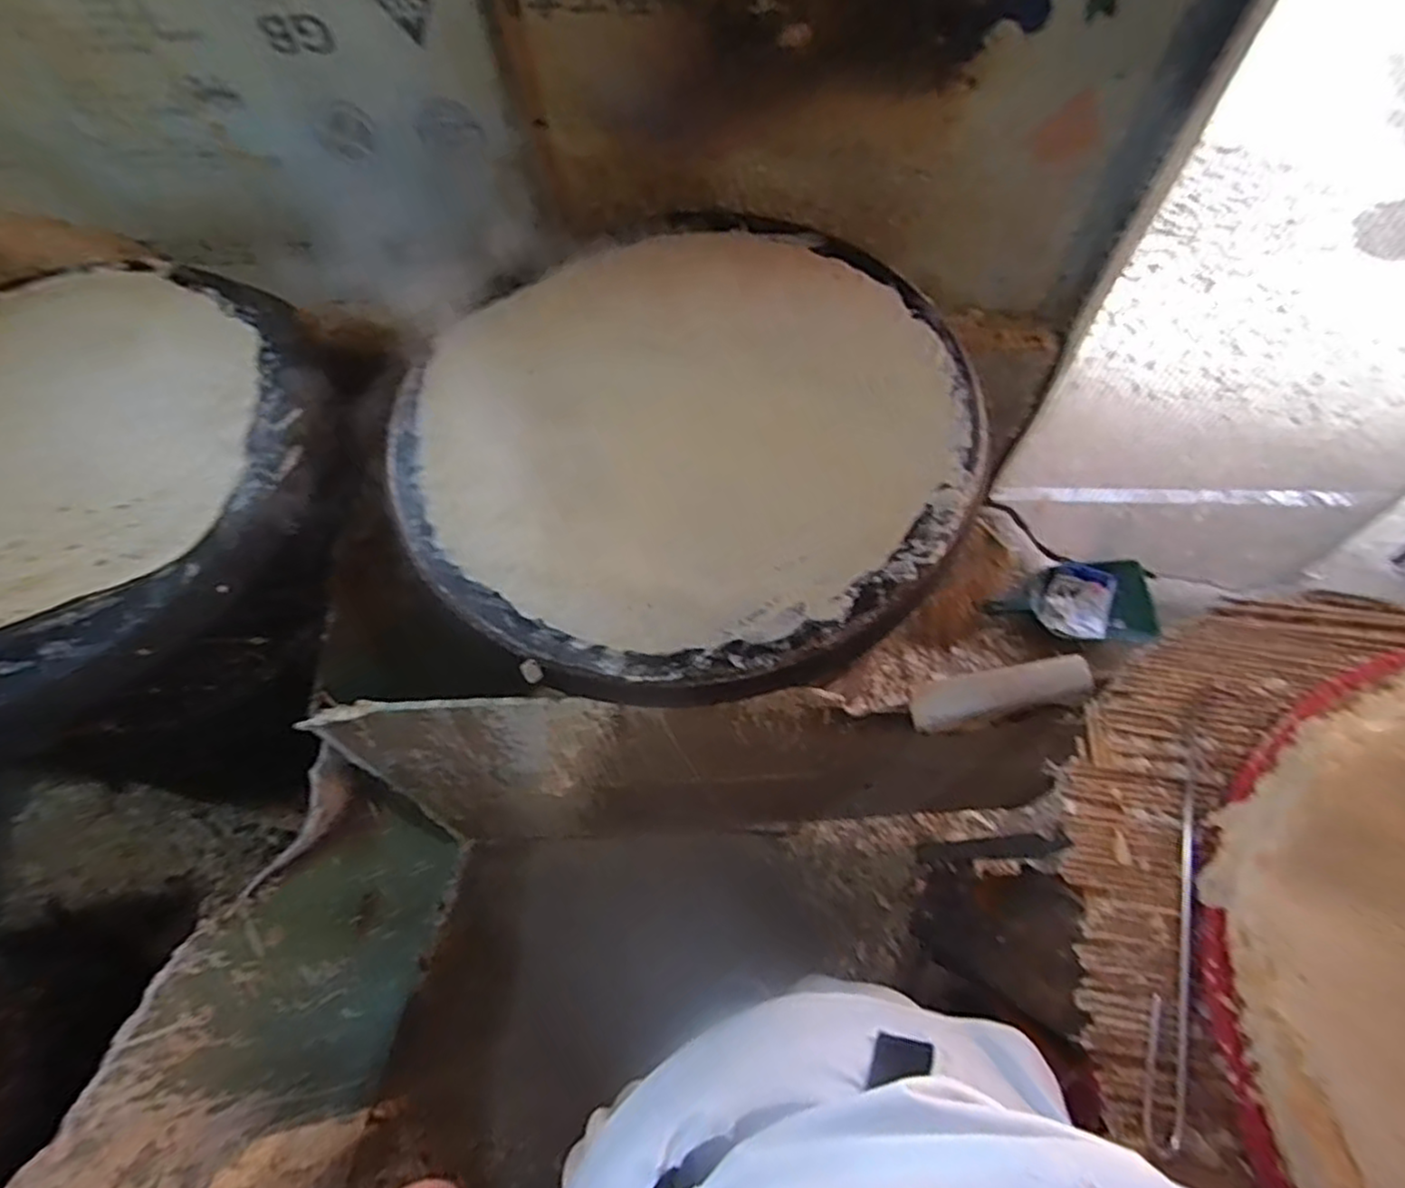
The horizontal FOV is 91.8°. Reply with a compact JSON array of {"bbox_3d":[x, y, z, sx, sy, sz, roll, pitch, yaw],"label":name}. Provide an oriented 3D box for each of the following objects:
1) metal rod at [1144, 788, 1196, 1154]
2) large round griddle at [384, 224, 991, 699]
[{"bbox_3d":[0.384,0.292,0.552,0.026,0.011,0.274,18,66,11],"label":"metal rod"},{"bbox_3d":[-0.020,-0.166,0.703,0.621,0.078,0.533,-10,64,-2],"label":"large round griddle"}]

